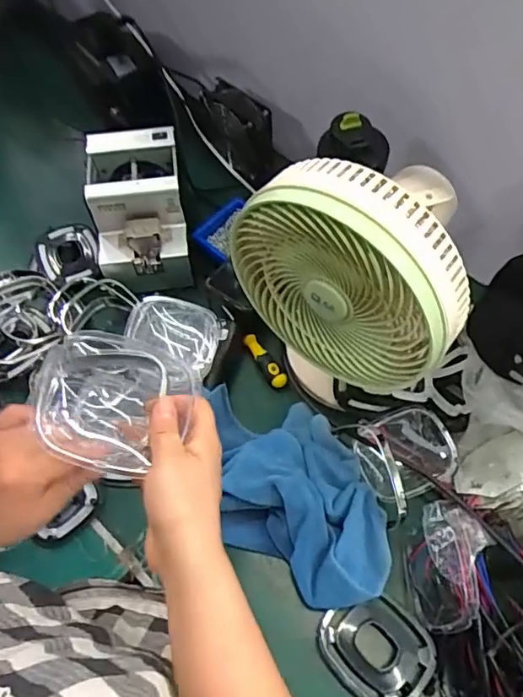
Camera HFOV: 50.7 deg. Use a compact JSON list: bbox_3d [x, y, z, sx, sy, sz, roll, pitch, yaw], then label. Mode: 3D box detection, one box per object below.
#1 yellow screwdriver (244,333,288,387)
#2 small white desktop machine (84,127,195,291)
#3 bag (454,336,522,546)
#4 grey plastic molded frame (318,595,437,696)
[{"bbox_3d":[0.005,0.017,0.736,0.023,0.027,0.091,-25,43,-11],"label":"yellow screwdriver"},{"bbox_3d":[-0.172,-0.200,0.784,0.126,0.116,0.185,-8,62,-2],"label":"small white desktop machine"},{"bbox_3d":[0.273,0.101,0.592,0.108,0.109,0.193,6,62,6],"label":"bag"},{"bbox_3d":[0.119,0.312,0.574,0.113,0.017,0.093,35,68,19],"label":"grey plastic molded frame"}]

